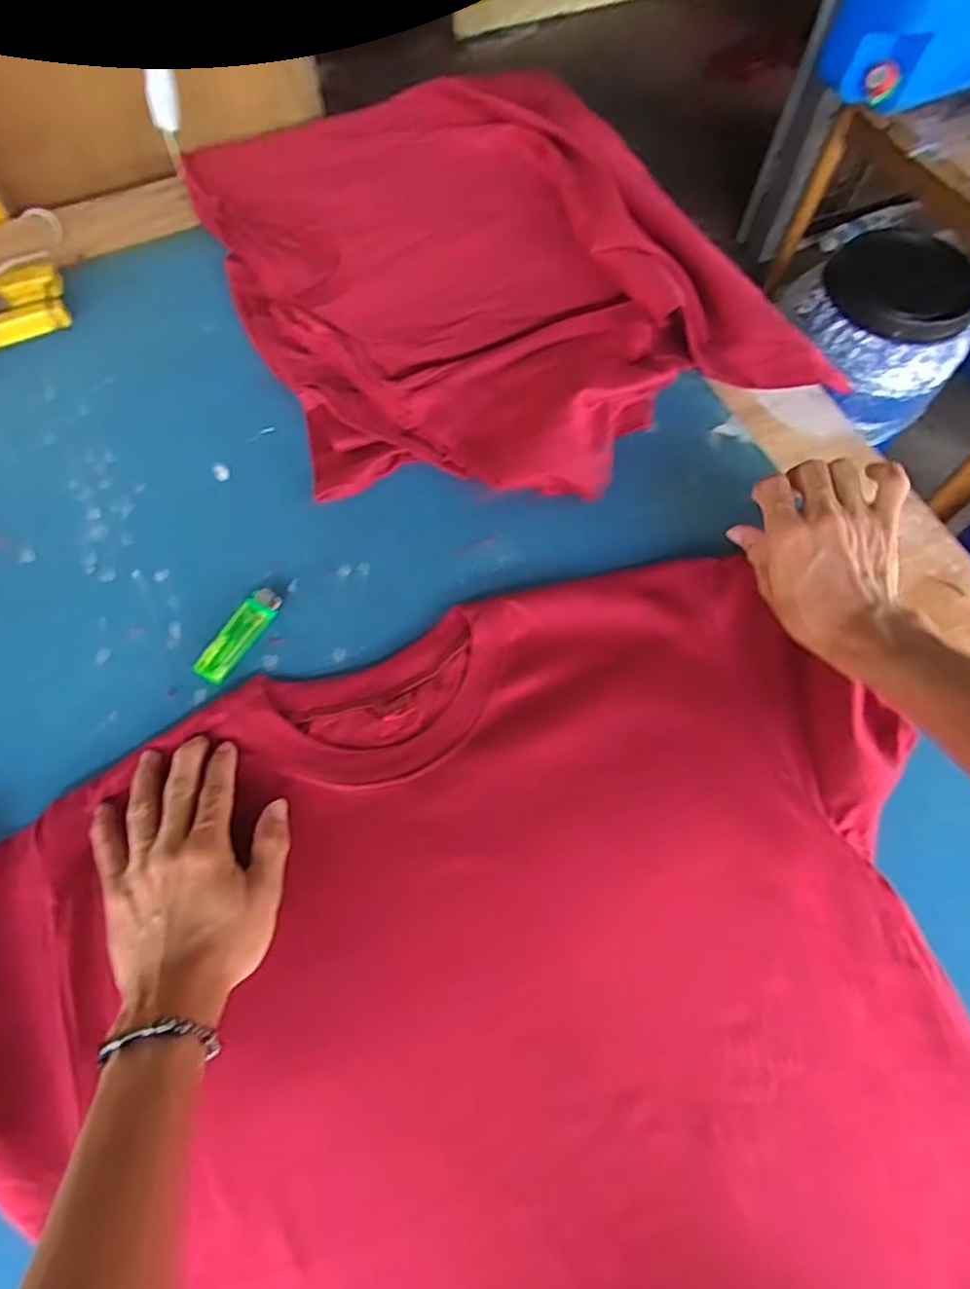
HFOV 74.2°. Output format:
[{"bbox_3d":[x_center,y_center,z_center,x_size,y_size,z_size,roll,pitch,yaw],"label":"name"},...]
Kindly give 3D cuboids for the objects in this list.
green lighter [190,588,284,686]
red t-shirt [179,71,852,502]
[{"bbox_3d":[-0.184,-0.008,0.481,0.026,0.011,0.079,30,69,11],"label":"green lighter"},{"bbox_3d":[-0.017,-0.358,0.596,0.404,0.061,0.525,-23,69,-10],"label":"red t-shirt"}]

